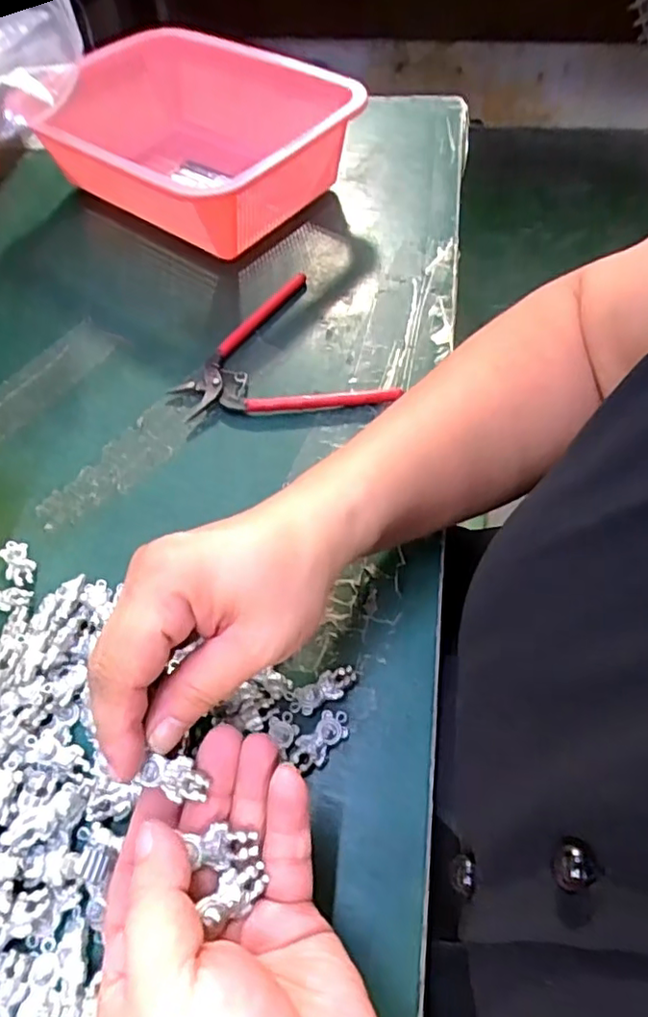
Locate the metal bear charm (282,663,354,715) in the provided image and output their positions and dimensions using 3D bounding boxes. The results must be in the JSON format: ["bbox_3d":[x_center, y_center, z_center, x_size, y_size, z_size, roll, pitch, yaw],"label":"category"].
[{"bbox_3d":[0.000,0.086,0.286,0.035,0.006,0.014,-26,59,-12],"label":"metal bear charm"}]

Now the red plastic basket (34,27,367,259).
[{"bbox_3d":[-0.123,-0.321,0.523,0.288,0.081,0.195,36,66,24],"label":"red plastic basket"}]

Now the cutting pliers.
[{"bbox_3d":[-0.039,-0.097,0.408,0.123,0.013,0.136,-27,59,-13],"label":"cutting pliers"}]

